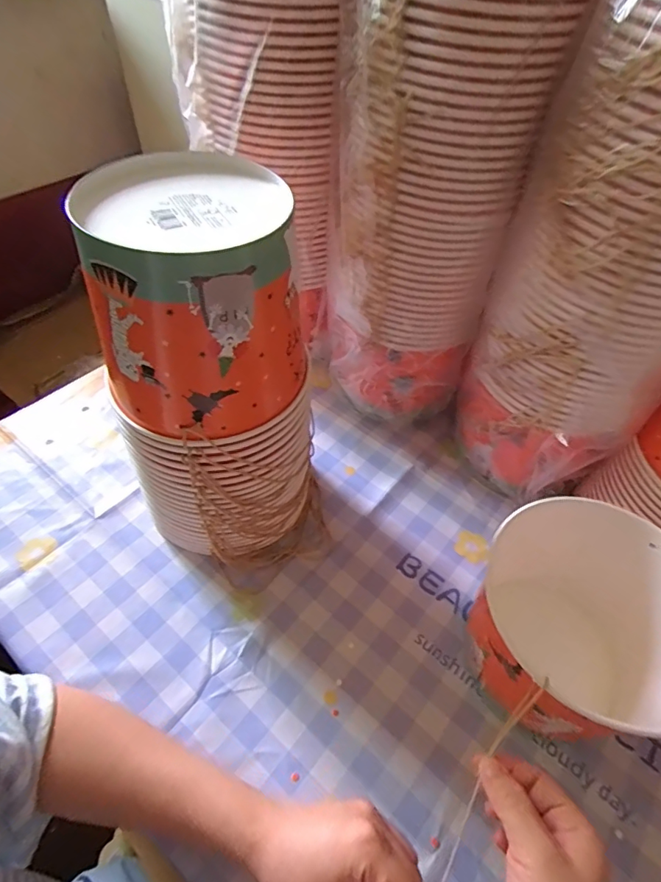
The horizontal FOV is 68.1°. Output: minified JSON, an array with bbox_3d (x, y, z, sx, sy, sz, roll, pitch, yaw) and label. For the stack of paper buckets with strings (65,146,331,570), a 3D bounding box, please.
[{"bbox_3d":[-0.088,-0.034,0.395,0.150,0.298,0.156,-8,52,-10],"label":"stack of paper buckets with strings"}]

